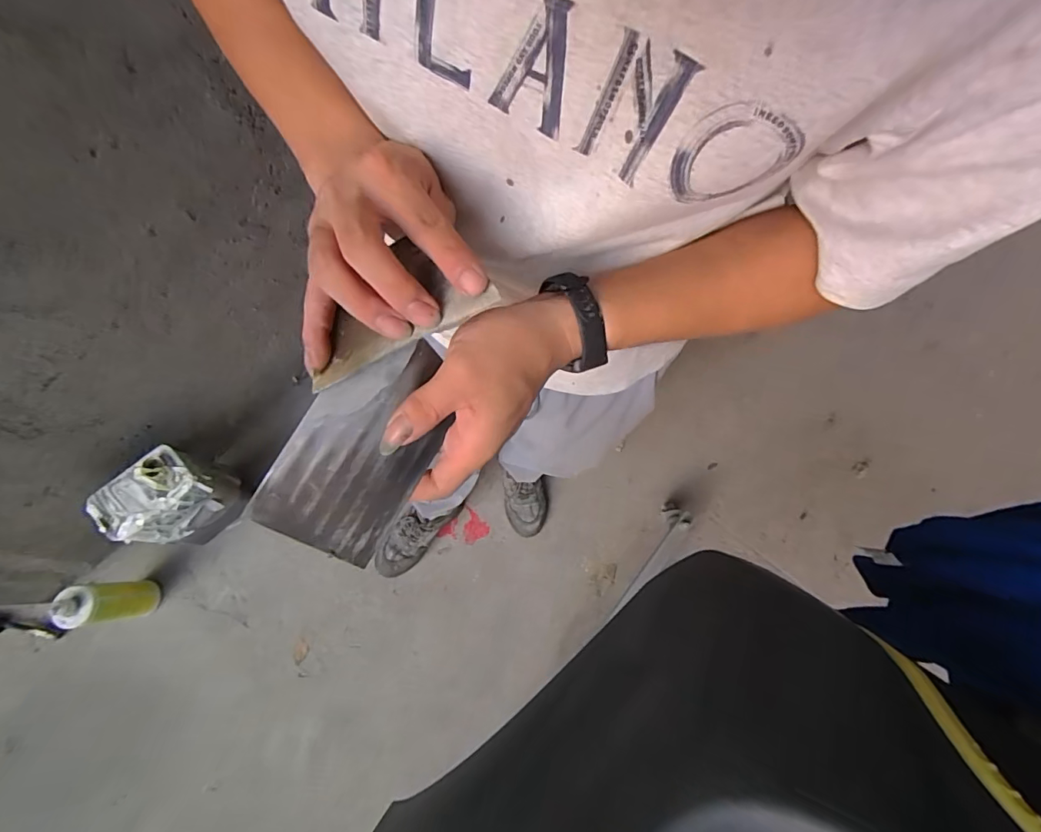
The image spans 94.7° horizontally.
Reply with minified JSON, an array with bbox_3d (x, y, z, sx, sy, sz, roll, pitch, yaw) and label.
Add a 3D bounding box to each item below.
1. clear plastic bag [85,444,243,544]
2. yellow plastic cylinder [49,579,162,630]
[{"bbox_3d":[-0.757,0.198,1.086,0.131,0.297,0.198,38,73,11],"label":"clear plastic bag"},{"bbox_3d":[-0.880,0.402,1.038,0.075,0.224,0.089,-5,71,-4],"label":"yellow plastic cylinder"}]

